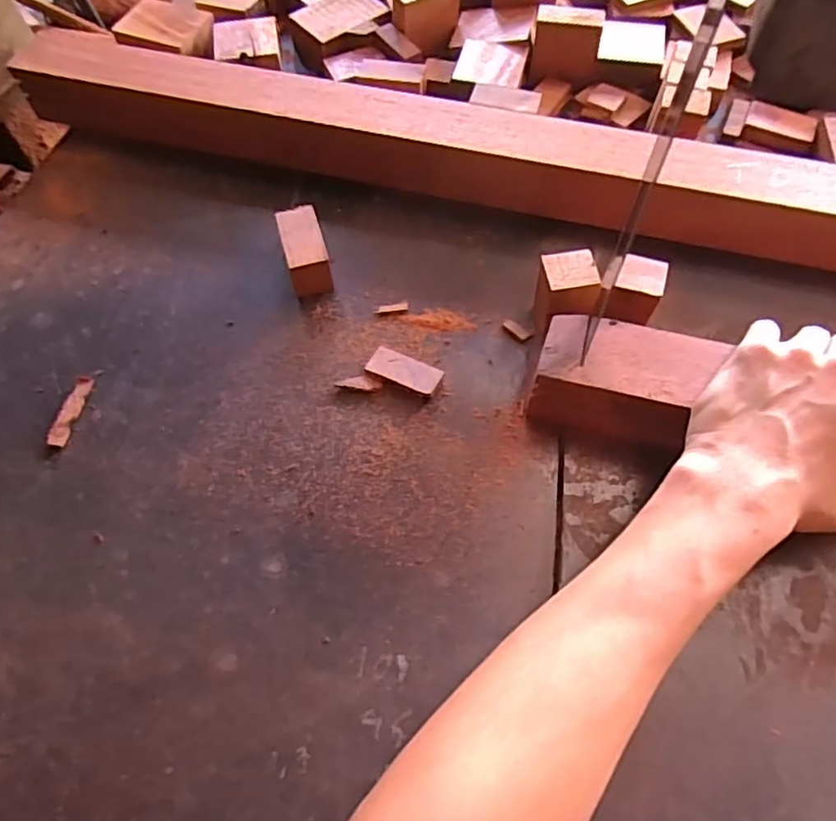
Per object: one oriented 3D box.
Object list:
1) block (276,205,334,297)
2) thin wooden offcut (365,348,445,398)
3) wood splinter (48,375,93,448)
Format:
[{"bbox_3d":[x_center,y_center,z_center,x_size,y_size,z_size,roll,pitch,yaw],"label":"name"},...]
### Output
[{"bbox_3d":[-0.079,-0.112,0.445,0.028,0.029,0.064,-16,63,-7],"label":"block"},{"bbox_3d":[-0.008,-0.025,0.410,0.047,0.007,0.022,24,65,14],"label":"thin wooden offcut"},{"bbox_3d":[-0.225,0.000,0.403,0.010,0.006,0.050,9,63,6],"label":"wood splinter"}]

